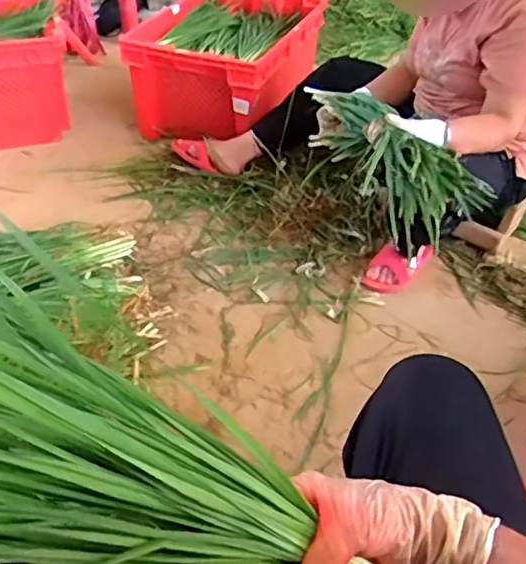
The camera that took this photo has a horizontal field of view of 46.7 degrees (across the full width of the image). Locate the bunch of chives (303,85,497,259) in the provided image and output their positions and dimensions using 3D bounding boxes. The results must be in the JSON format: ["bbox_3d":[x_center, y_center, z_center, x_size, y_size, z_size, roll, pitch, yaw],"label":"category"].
[{"bbox_3d":[0.201,-0.259,1.143,0.140,0.186,0.551,-13,42,-17],"label":"bunch of chives"}]

